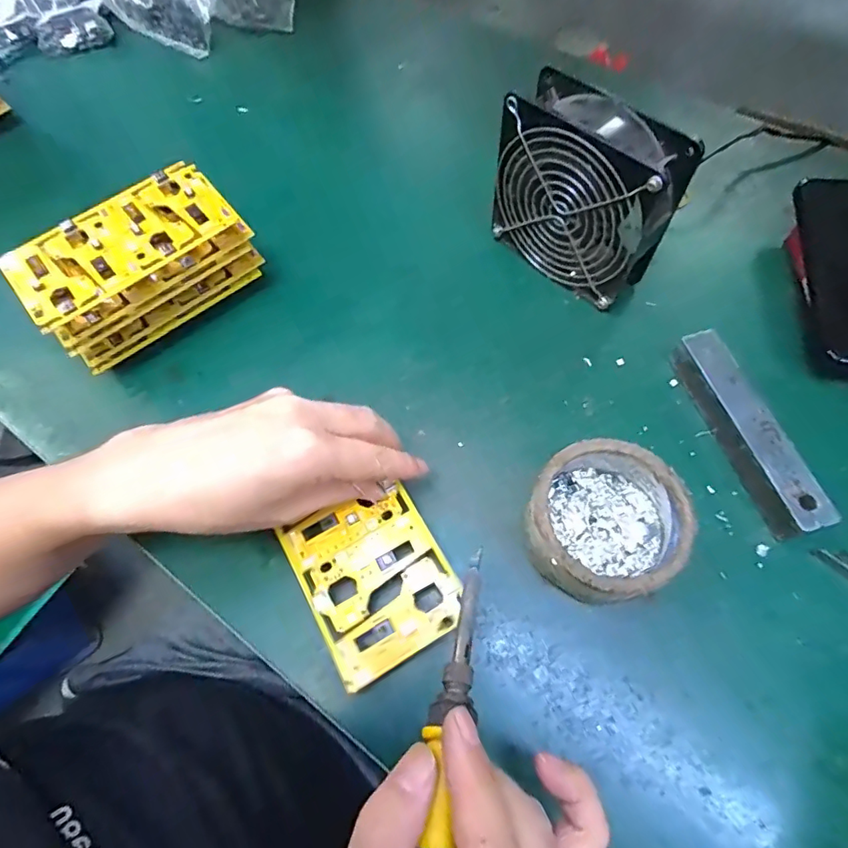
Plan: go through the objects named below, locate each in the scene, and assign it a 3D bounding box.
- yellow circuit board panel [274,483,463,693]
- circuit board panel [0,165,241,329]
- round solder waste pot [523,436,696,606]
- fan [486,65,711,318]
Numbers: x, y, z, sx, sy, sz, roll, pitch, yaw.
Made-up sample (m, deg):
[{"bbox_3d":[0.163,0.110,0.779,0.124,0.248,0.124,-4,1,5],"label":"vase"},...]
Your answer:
[{"bbox_3d":[-0.028,0.087,0.295,0.079,0.008,0.095,-26,65,-15],"label":"yellow circuit board panel"},{"bbox_3d":[-0.202,-0.123,0.343,0.142,0.016,0.073,-37,68,-15],"label":"circuit board panel"},{"bbox_3d":[0.103,0.056,0.294,0.081,0.042,0.085,-1,64,2],"label":"round solder waste pot"},{"bbox_3d":[0.109,-0.156,0.361,0.121,0.119,0.049,39,73,19],"label":"fan"}]

